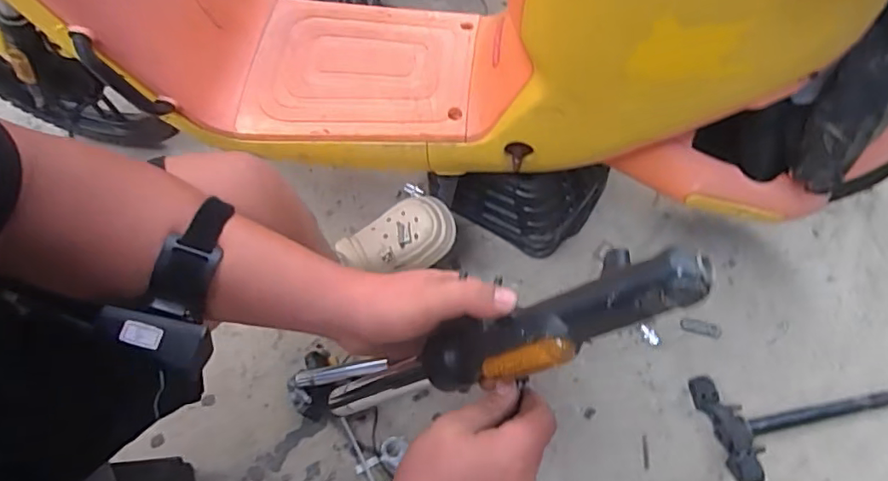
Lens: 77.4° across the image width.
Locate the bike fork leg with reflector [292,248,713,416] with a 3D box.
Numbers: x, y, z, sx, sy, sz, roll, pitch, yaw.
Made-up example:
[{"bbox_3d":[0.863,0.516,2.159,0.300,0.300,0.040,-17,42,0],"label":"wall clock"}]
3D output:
[{"bbox_3d":[0.003,0.088,0.421,0.029,0.395,0.047,19,58,-37],"label":"bike fork leg with reflector"}]

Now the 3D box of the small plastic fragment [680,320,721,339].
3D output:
[{"bbox_3d":[0.451,0.153,0.974,0.071,0.006,0.027,16,65,5],"label":"small plastic fragment"}]

